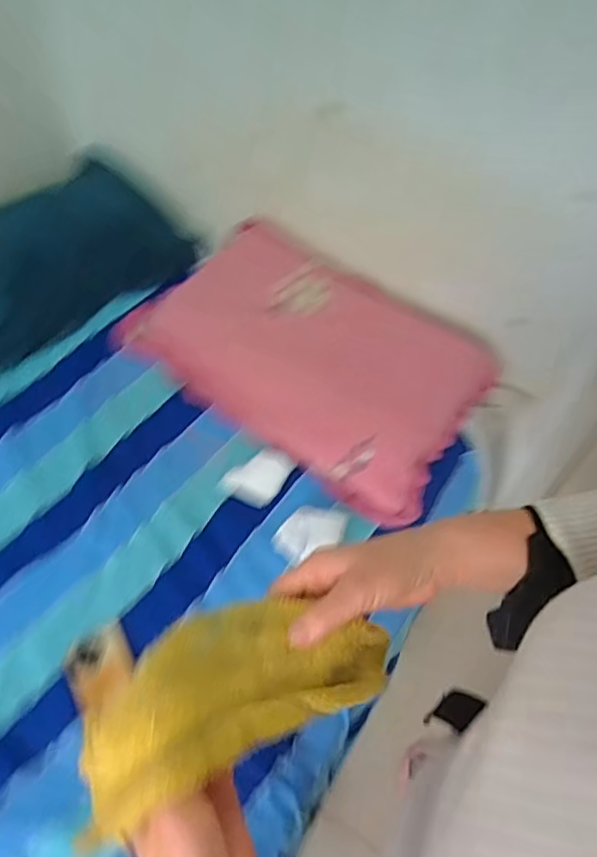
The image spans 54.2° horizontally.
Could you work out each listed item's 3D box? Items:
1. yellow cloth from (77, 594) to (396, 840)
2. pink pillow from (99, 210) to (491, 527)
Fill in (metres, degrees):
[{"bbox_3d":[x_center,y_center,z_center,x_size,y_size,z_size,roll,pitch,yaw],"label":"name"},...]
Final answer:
[{"bbox_3d":[-0.032,0.171,0.403,0.223,0.052,0.095,-9,51,-32],"label":"yellow cloth"},{"bbox_3d":[0.041,-0.173,1.199,0.659,0.119,0.482,32,54,19],"label":"pink pillow"}]

